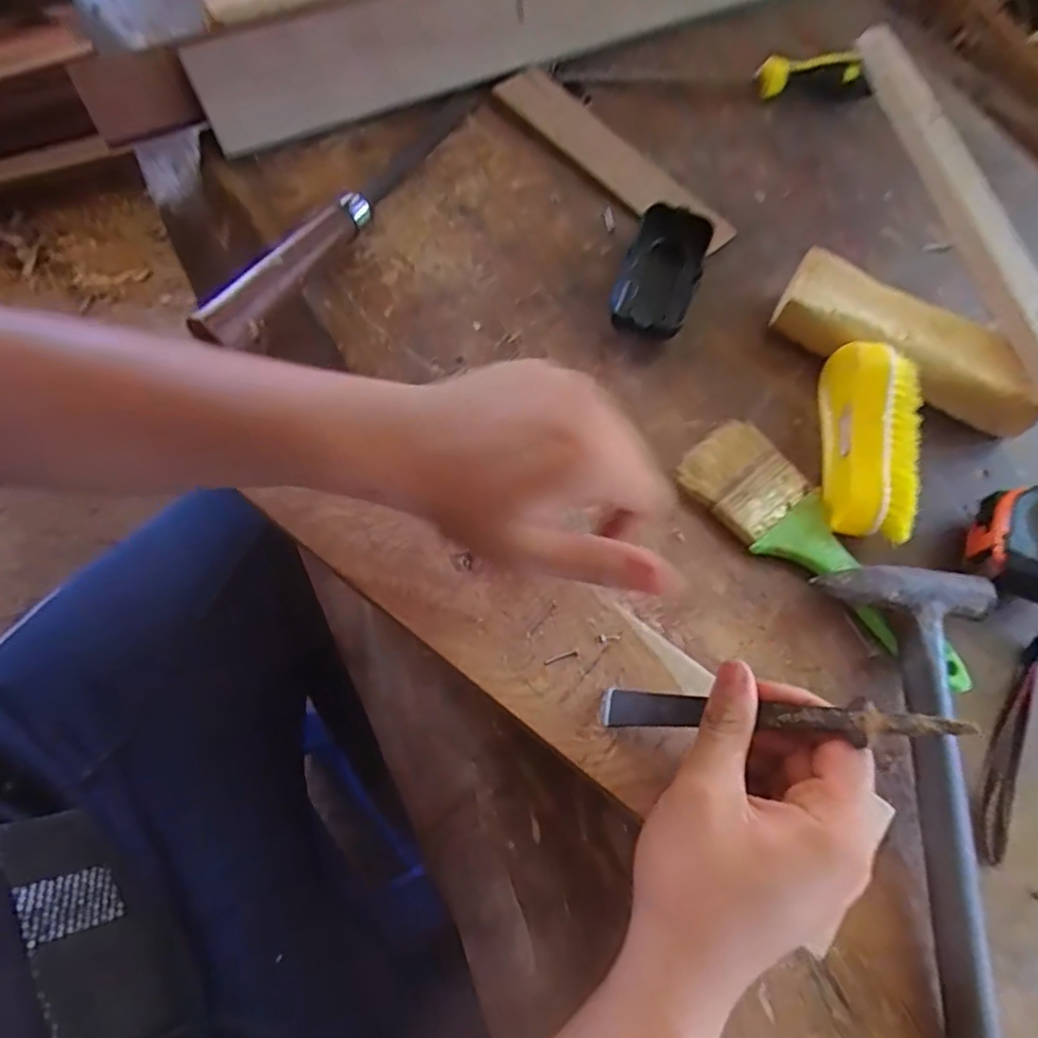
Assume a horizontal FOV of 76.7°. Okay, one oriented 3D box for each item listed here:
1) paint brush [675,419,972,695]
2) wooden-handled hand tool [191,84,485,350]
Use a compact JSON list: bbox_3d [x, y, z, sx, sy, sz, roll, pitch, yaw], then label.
[{"bbox_3d":[0.188,0.016,0.396,0.197,0.020,0.063,41,70,14],"label":"paint brush"},{"bbox_3d":[-0.123,-0.232,0.478,0.039,0.035,0.329,29,67,10],"label":"wooden-handled hand tool"}]

